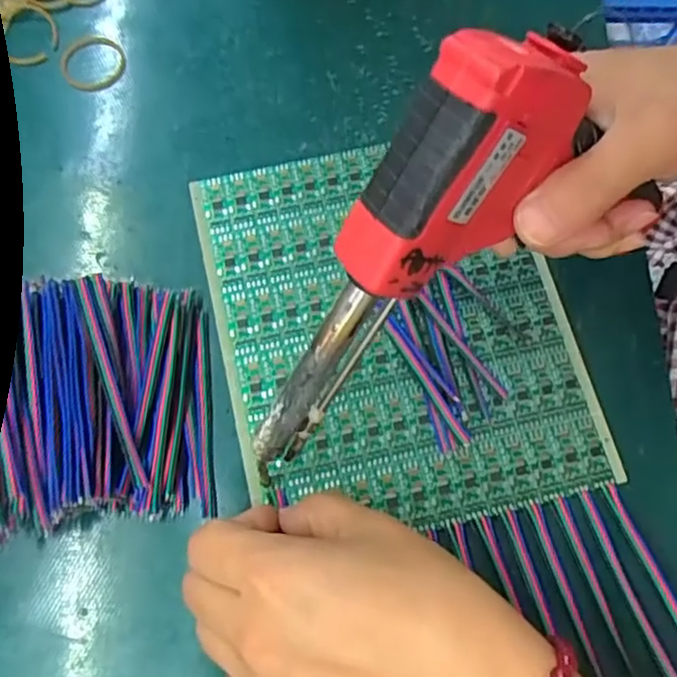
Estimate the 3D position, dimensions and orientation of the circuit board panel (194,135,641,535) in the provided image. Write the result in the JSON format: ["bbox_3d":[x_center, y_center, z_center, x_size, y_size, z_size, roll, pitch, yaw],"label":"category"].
[{"bbox_3d":[0.025,-0.008,0.317,0.161,0.006,0.190,-13,72,-7],"label":"circuit board panel"}]

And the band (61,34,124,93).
[{"bbox_3d":[-0.133,-0.149,0.355,0.037,0.006,0.032,7,71,0],"label":"band"}]

